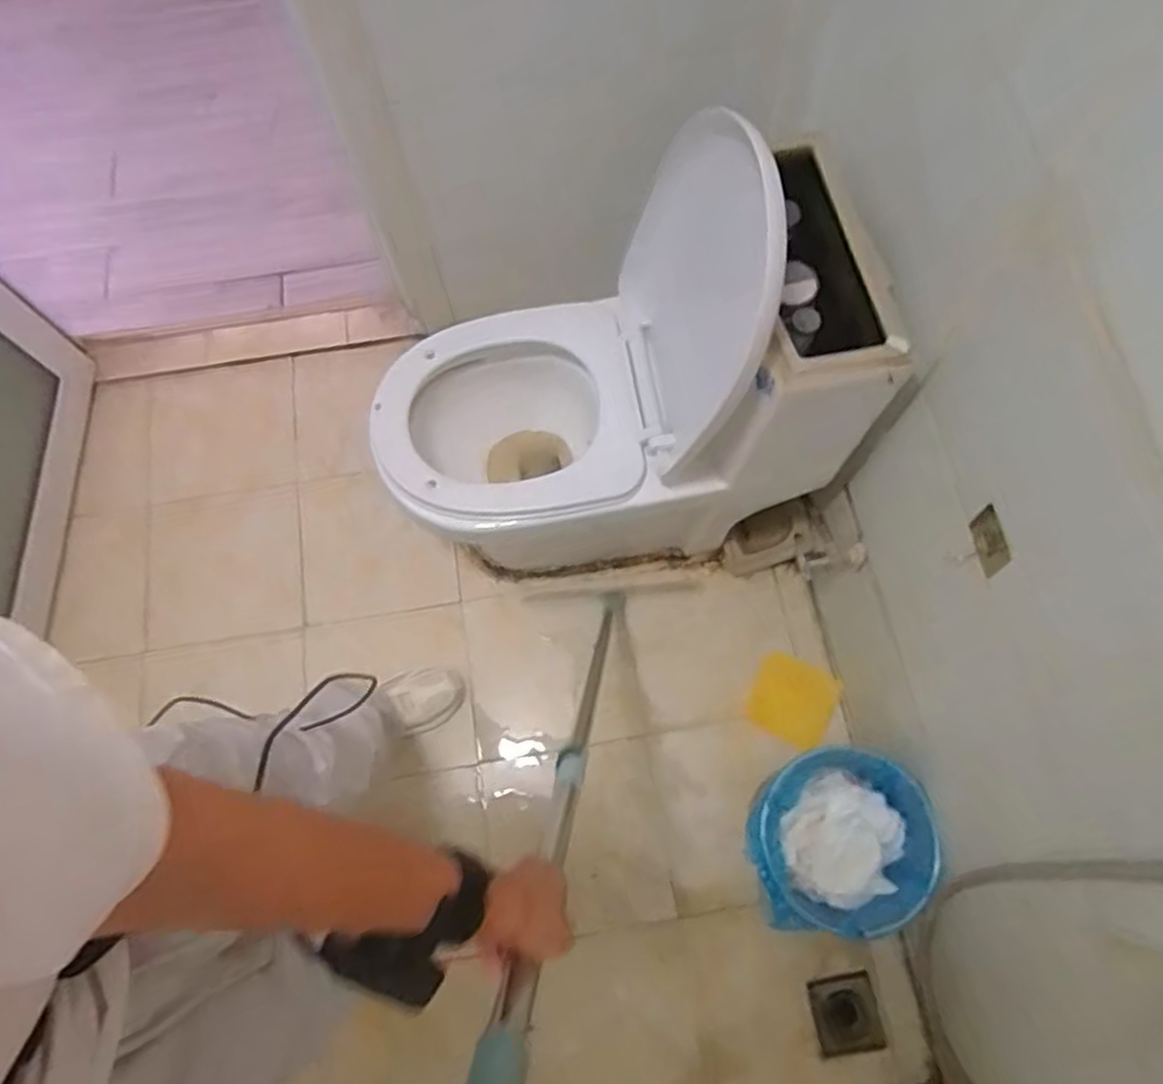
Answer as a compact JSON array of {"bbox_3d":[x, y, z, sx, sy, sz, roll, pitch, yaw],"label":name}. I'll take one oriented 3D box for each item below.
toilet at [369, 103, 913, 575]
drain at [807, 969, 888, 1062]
[{"bbox_3d":[0.036,-0.209,1.103,0.646,0.759,0.355,-9,71,-1],"label":"toilet"},{"bbox_3d":[0.416,0.744,1.161,0.099,0.007,0.105,-17,64,12],"label":"drain"}]

